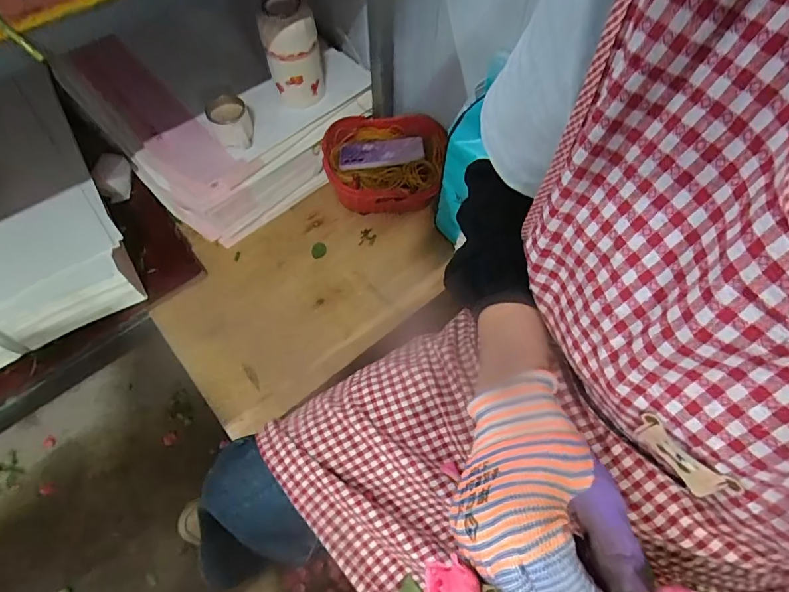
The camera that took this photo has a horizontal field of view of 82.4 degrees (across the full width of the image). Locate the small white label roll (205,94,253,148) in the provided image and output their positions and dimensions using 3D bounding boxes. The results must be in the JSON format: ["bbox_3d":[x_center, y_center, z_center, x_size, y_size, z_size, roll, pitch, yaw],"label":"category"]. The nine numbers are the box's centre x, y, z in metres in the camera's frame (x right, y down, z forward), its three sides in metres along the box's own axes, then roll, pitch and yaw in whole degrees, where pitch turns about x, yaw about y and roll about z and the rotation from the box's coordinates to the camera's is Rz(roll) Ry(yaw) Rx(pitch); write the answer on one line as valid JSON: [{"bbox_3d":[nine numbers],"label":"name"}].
[{"bbox_3d":[-0.282,-0.302,0.776,0.070,0.060,0.068,-8,63,-5],"label":"small white label roll"}]

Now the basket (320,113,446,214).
[{"bbox_3d":[-0.019,-0.249,0.892,0.224,0.135,0.184,-6,62,-4],"label":"basket"}]

